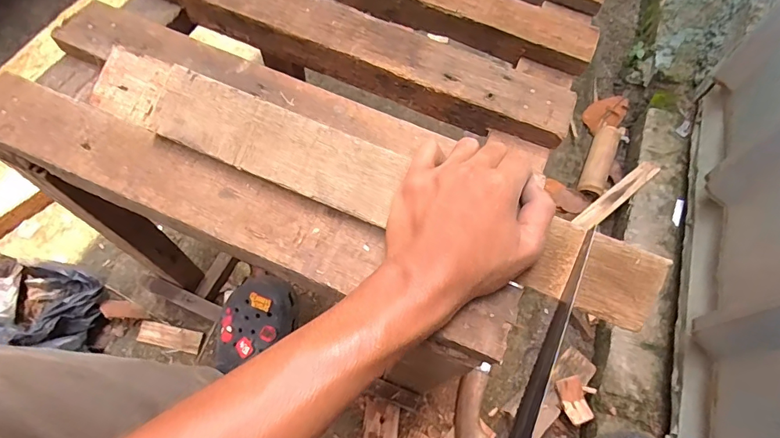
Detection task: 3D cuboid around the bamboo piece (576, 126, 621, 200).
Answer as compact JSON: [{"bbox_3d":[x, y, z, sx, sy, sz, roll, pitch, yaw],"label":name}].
[{"bbox_3d":[0.438,-0.122,0.905,0.054,0.042,0.201,26,65,9],"label":"bamboo piece"}]

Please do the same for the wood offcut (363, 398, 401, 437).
[{"bbox_3d":[-0.013,0.312,0.661,0.050,0.008,0.069,8,64,0],"label":"wood offcut"}]

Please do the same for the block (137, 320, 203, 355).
[{"bbox_3d":[-0.348,0.187,0.695,0.095,0.014,0.036,13,64,3],"label":"block"}]

